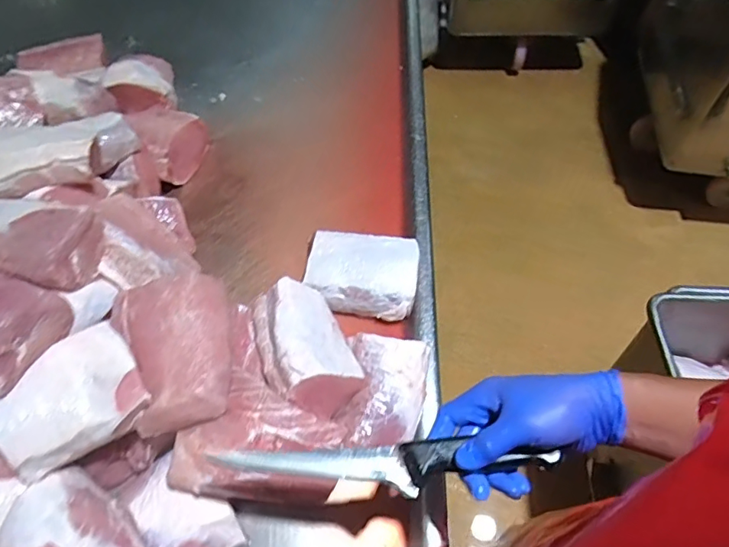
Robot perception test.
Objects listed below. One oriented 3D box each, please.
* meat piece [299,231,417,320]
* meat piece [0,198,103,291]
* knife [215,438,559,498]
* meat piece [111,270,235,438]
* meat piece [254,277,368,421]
[{"bbox_3d":[-0.003,-0.005,0.724,0.156,0.041,0.124,5,60,8],"label":"meat piece"},{"bbox_3d":[-0.407,-0.040,0.611,0.162,0.060,0.111,8,60,9],"label":"meat piece"},{"bbox_3d":[0.012,0.168,0.443,0.295,0.016,0.038,-4,59,8],"label":"knife"},{"bbox_3d":[-0.213,0.086,0.583,0.124,0.057,0.175,-19,60,-6],"label":"meat piece"},{"bbox_3d":[-0.075,0.091,0.640,0.106,0.071,0.172,-22,60,-8],"label":"meat piece"}]

